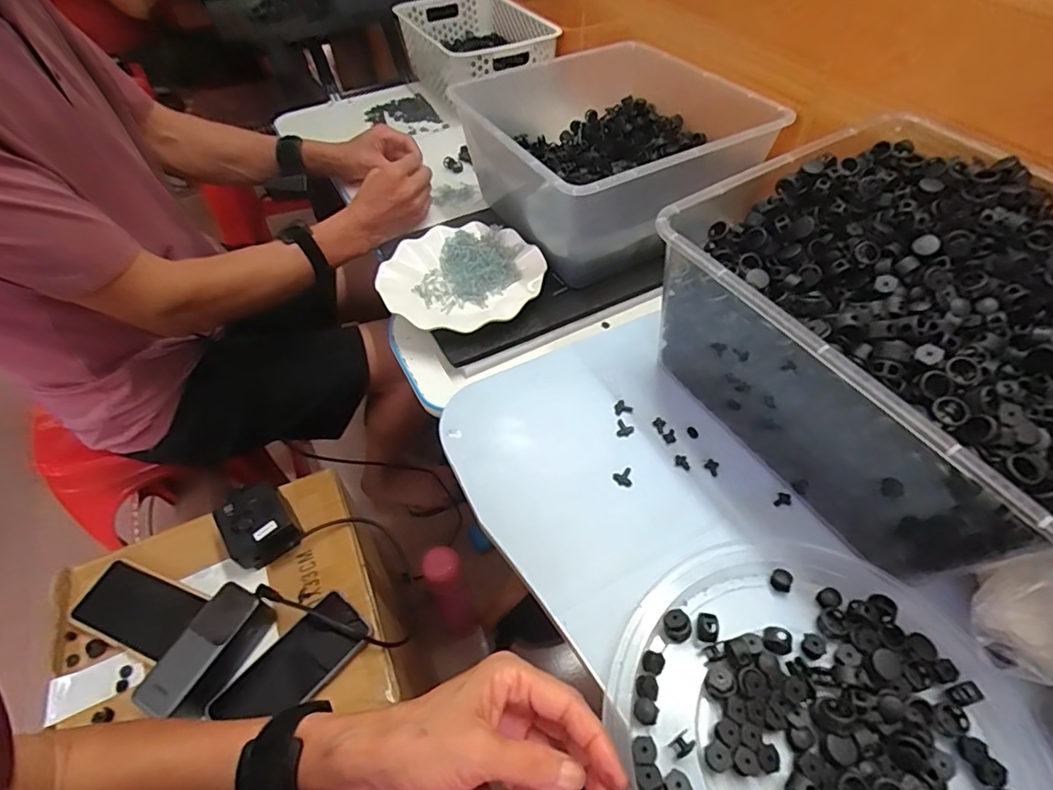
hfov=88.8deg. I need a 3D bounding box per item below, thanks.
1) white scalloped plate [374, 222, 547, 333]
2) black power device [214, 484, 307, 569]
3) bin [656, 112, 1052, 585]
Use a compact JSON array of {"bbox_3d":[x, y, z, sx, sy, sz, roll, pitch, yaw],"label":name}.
[{"bbox_3d":[-0.074,-0.137,0.626,0.174,0.026,0.176,-1,51,1],"label":"white scalloped plate"},{"bbox_3d":[-0.324,0.156,0.647,0.077,0.051,0.090,-35,57,-23],"label":"black power device"},{"bbox_3d":[0.291,-0.051,0.404,0.301,0.149,0.282,-27,55,-19],"label":"bin"}]

